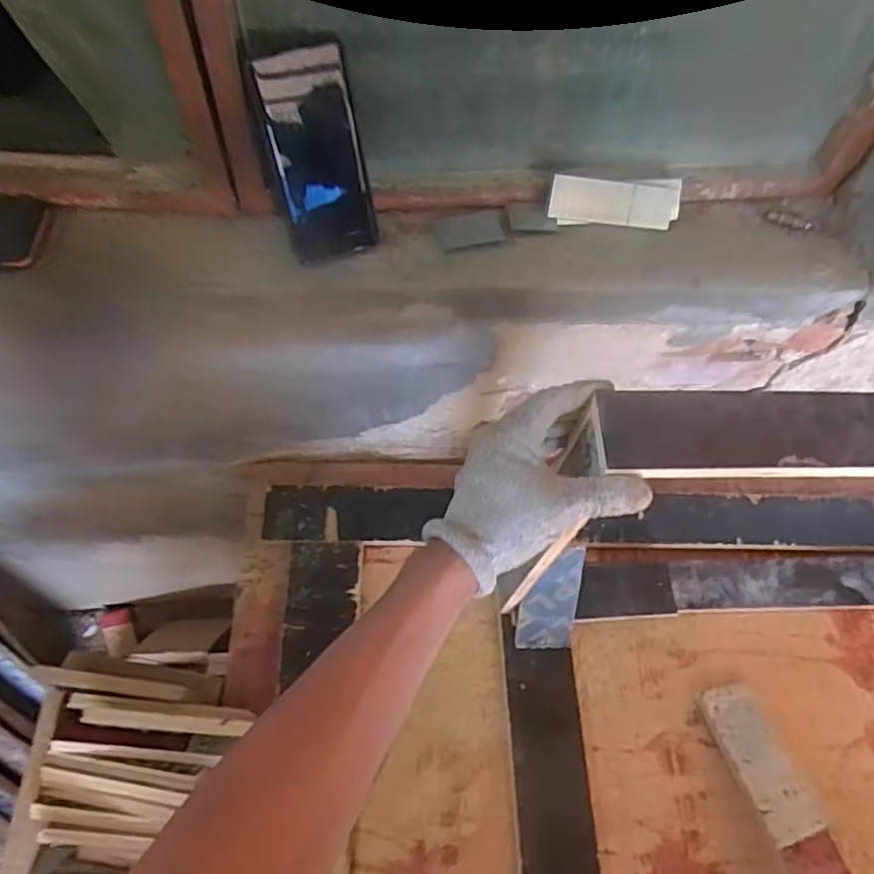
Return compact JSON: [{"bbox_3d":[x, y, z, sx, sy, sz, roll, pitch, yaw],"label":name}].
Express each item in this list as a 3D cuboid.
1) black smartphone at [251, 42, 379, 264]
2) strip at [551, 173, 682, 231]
[{"bbox_3d":[-0.094,-0.219,0.529,0.070,0.155,0.016,-16,37,-9],"label":"black smartphone"},{"bbox_3d":[0.165,-0.214,0.602,0.123,0.042,0.006,-2,20,-9],"label":"strip"}]

